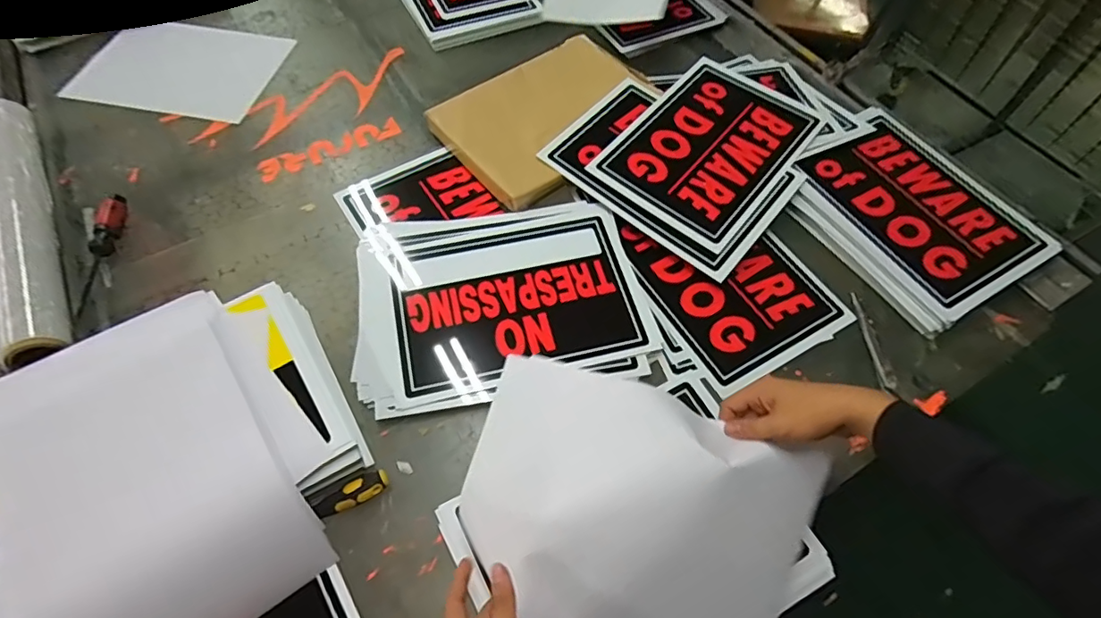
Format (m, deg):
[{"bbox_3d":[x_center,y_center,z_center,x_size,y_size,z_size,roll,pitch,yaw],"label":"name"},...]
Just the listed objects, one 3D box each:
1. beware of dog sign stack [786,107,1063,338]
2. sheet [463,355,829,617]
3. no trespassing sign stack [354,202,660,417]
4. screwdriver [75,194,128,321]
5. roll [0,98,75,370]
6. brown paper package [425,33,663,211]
[{"bbox_3d":[0.556,-0.157,0.839,0.288,0.046,0.353,-27,63,-16],"label":"beware of dog sign stack"},{"bbox_3d":[0.085,0.212,0.546,0.334,0.115,0.231,16,60,9],"label":"sheet"},{"bbox_3d":[-0.071,-0.019,0.759,0.391,0.024,0.301,-9,60,-6],"label":"no trespassing sign stack"},{"bbox_3d":[-0.654,-0.078,0.770,0.026,0.038,0.198,-2,59,-2],"label":"screwdriver"},{"bbox_3d":[-0.771,-0.125,0.777,0.078,0.063,0.517,-28,64,-16],"label":"roll"},{"bbox_3d":[-0.004,-0.342,0.934,0.365,0.041,0.260,-39,67,-21],"label":"brown paper package"}]

